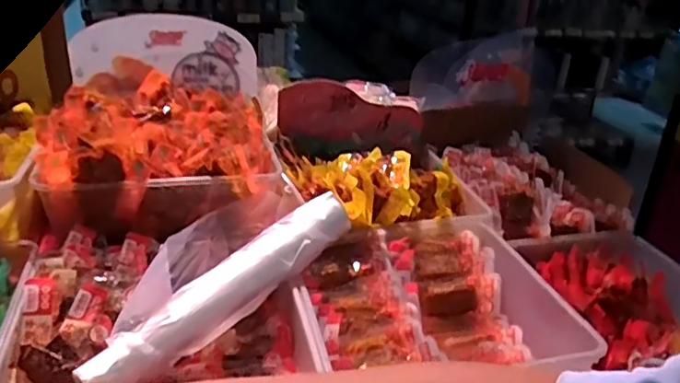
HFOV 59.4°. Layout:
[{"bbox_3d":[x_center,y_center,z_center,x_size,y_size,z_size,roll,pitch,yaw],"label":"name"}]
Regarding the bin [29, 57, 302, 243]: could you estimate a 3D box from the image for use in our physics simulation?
[{"bbox_3d":[-0.251,-0.063,0.874,0.307,0.144,0.322,-3,27,-14],"label":"bin"}]

